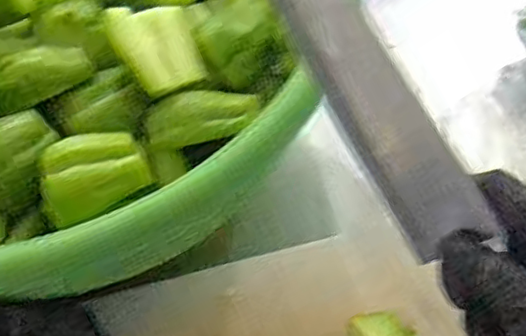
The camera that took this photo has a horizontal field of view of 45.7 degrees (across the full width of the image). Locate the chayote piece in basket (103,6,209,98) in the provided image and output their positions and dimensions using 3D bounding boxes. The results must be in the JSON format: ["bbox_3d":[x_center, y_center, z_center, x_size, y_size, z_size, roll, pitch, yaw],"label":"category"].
[{"bbox_3d":[-0.073,-0.081,0.427,0.058,0.058,0.018,-19,11,-32],"label":"chayote piece in basket"}]

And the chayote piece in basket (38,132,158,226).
[{"bbox_3d":[-0.111,0.002,0.403,0.065,0.049,0.031,-22,13,-22],"label":"chayote piece in basket"}]

